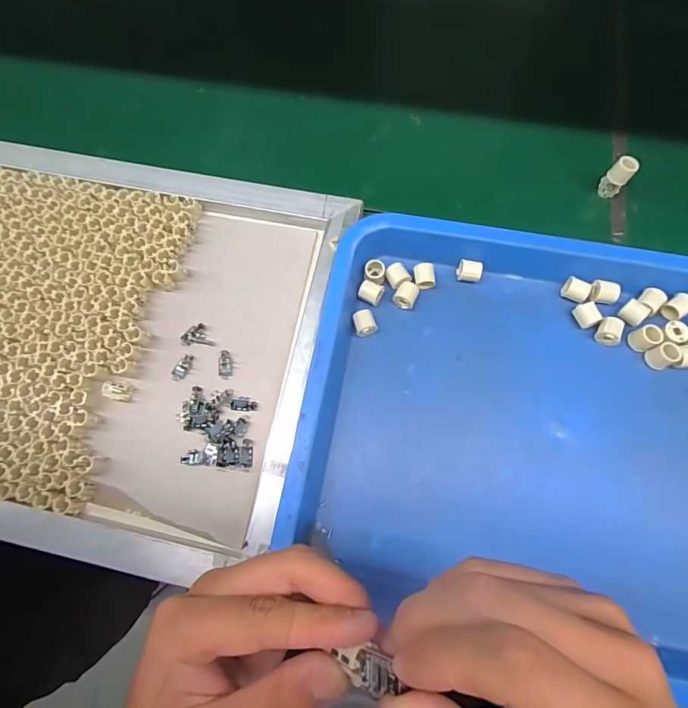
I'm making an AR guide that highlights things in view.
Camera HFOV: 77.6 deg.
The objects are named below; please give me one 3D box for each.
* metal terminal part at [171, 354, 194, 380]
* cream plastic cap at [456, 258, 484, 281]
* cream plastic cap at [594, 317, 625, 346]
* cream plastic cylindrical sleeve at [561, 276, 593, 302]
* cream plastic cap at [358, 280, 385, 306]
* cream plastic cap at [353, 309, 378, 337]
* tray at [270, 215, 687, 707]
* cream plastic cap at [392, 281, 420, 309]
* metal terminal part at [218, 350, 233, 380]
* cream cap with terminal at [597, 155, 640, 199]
[{"bbox_3d":[-0.149,0.012,0.395,0.011,0.004,0.026,30,76,11],"label":"metal terminal part"},{"bbox_3d":[0.120,-0.081,0.409,0.022,0.020,0.022,9,73,5],"label":"cream plastic cap"},{"bbox_3d":[0.237,-0.020,0.381,0.018,0.015,0.021,21,75,8],"label":"cream plastic cap"},{"bbox_3d":[0.215,-0.059,0.396,0.022,0.015,0.018,33,77,11],"label":"cream plastic cylindrical sleeve"},{"bbox_3d":[0.026,-0.059,0.403,0.021,0.018,0.021,21,75,8],"label":"cream plastic cap"},{"bbox_3d":[0.019,-0.029,0.395,0.022,0.016,0.022,0,81,-2],"label":"cream plastic cap"},{"bbox_3d":[0.182,0.058,0.358,0.432,0.043,0.343,13,74,6],"label":"tray"},{"bbox_3d":[0.058,-0.055,0.402,0.020,0.017,0.022,23,75,9],"label":"cream plastic cap"},{"bbox_3d":[-0.110,0.010,0.395,0.013,0.005,0.027,-3,87,1],"label":"metal terminal part"},{"bbox_3d":[0.273,-0.176,0.430,0.021,0.044,0.016,43,79,14],"label":"cream cap with terminal"}]

